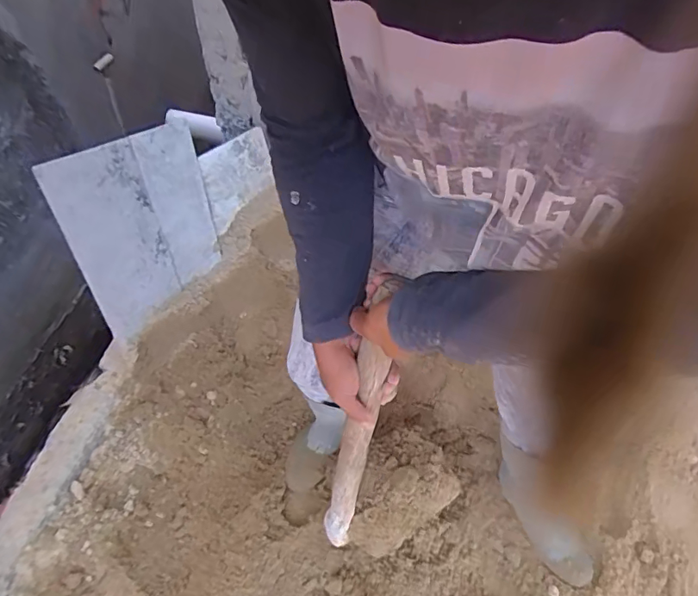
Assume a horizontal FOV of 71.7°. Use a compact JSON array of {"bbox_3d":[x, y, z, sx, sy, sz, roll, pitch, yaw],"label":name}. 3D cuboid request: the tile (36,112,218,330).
[{"bbox_3d":[-0.457,-0.162,1.099,0.012,0.386,0.347,17,42,33],"label":"tile"}]

